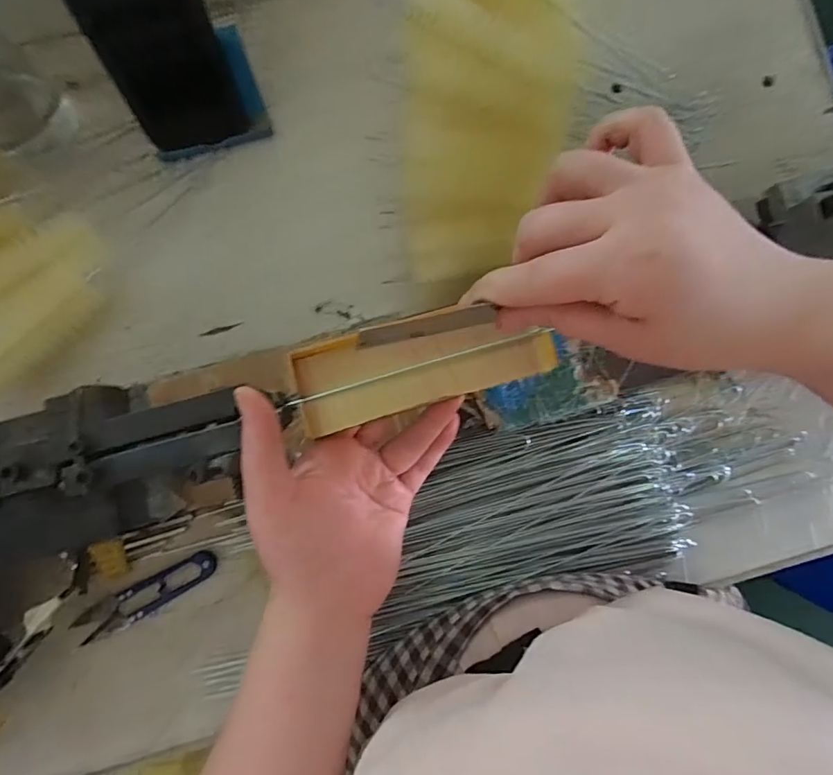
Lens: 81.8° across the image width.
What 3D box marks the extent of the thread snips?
[{"bbox_3d":[-0.209,0.163,0.375,0.119,0.013,0.025,-27,88,-5],"label":"thread snips"}]

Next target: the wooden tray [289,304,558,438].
[{"bbox_3d":[0.004,-0.013,0.262,0.137,0.016,0.052,-11,86,0],"label":"wooden tray"}]

